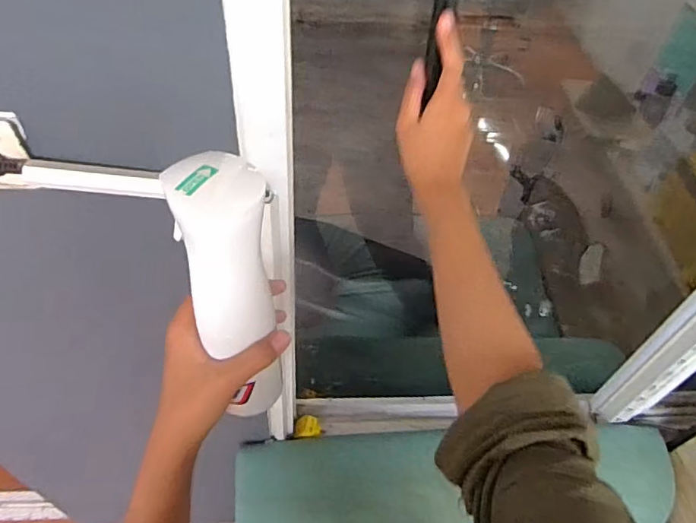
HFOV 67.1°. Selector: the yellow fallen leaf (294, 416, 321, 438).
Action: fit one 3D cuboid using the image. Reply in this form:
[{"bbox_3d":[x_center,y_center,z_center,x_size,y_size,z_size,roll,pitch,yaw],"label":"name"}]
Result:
[{"bbox_3d":[-0.086,0.349,1.111,0.053,0.019,0.043,-4,85,2],"label":"yellow fallen leaf"}]

